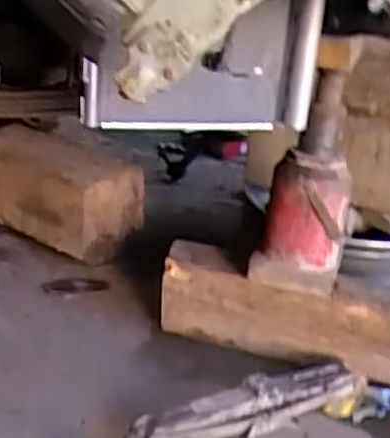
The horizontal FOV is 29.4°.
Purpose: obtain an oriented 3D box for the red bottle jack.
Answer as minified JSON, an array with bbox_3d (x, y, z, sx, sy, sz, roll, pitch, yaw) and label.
[{"bbox_3d":[0.202,-0.069,1.328,0.146,0.363,0.157,9,22,11],"label":"red bottle jack"}]

